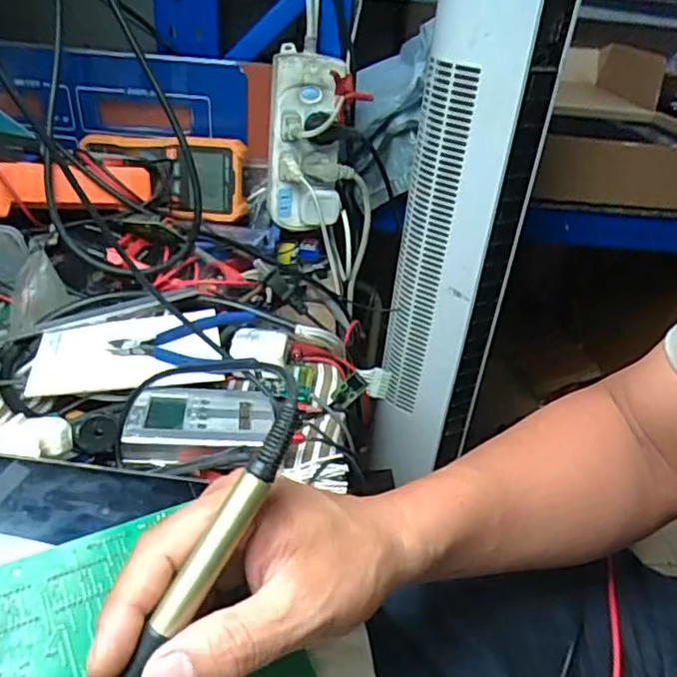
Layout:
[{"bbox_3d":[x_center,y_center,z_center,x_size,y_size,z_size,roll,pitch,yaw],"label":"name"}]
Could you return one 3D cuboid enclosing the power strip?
[{"bbox_3d":[-0.037,-0.203,0.648,0.082,0.181,0.056,10,32,5],"label":"power strip"}]

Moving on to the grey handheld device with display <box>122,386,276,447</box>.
[{"bbox_3d":[-0.099,0.059,0.445,0.098,0.019,0.067,2,32,-7],"label":"grey handheld device with display"}]

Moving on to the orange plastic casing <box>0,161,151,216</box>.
[{"bbox_3d":[-0.257,-0.132,0.534,0.172,0.042,0.025,-3,33,-16],"label":"orange plastic casing"}]

